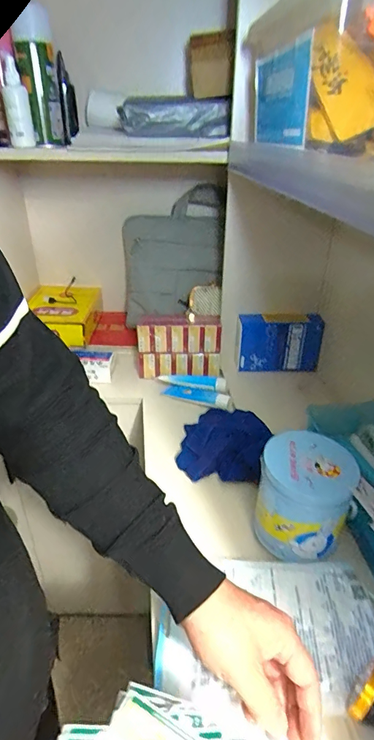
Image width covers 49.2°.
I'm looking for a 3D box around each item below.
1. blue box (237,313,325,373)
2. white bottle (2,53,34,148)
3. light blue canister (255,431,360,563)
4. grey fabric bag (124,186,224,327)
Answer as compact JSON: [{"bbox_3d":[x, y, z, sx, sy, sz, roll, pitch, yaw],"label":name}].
[{"bbox_3d":[0.182,-0.054,0.823,0.168,0.124,0.048,4,9,6],"label":"blue box"},{"bbox_3d":[-0.278,-0.433,0.665,0.035,0.123,0.029,-9,33,-16],"label":"white bottle"},{"bbox_3d":[0.138,0.152,0.486,0.106,0.111,0.102,19,36,27],"label":"light blue canister"},{"bbox_3d":[-0.035,-0.242,0.894,0.208,0.276,0.046,2,15,5],"label":"grey fabric bag"}]

